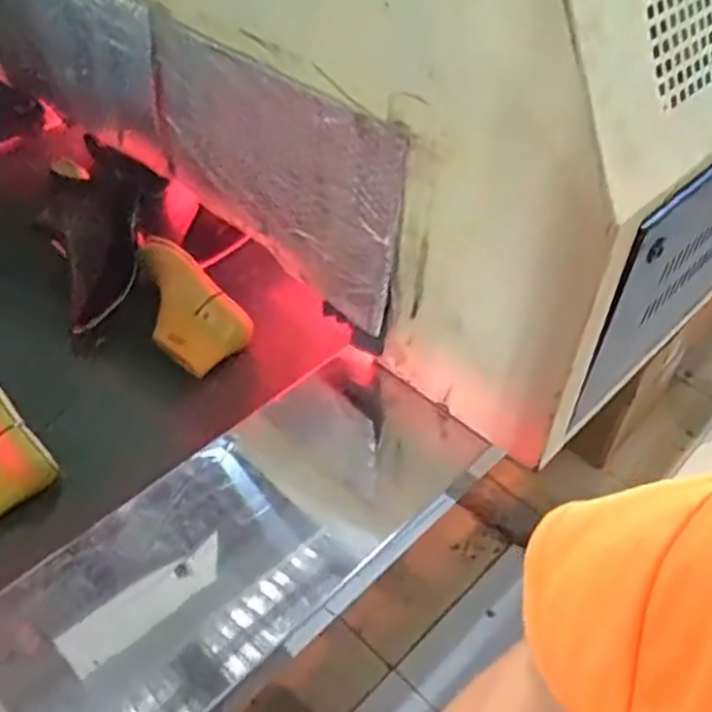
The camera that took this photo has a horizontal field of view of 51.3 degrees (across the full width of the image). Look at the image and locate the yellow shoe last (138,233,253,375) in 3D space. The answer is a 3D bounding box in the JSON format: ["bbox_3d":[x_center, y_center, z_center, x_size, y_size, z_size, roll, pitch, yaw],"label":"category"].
[{"bbox_3d":[-0.237,-0.075,0.981,0.104,0.062,0.217,-33,56,-29],"label":"yellow shoe last"}]

